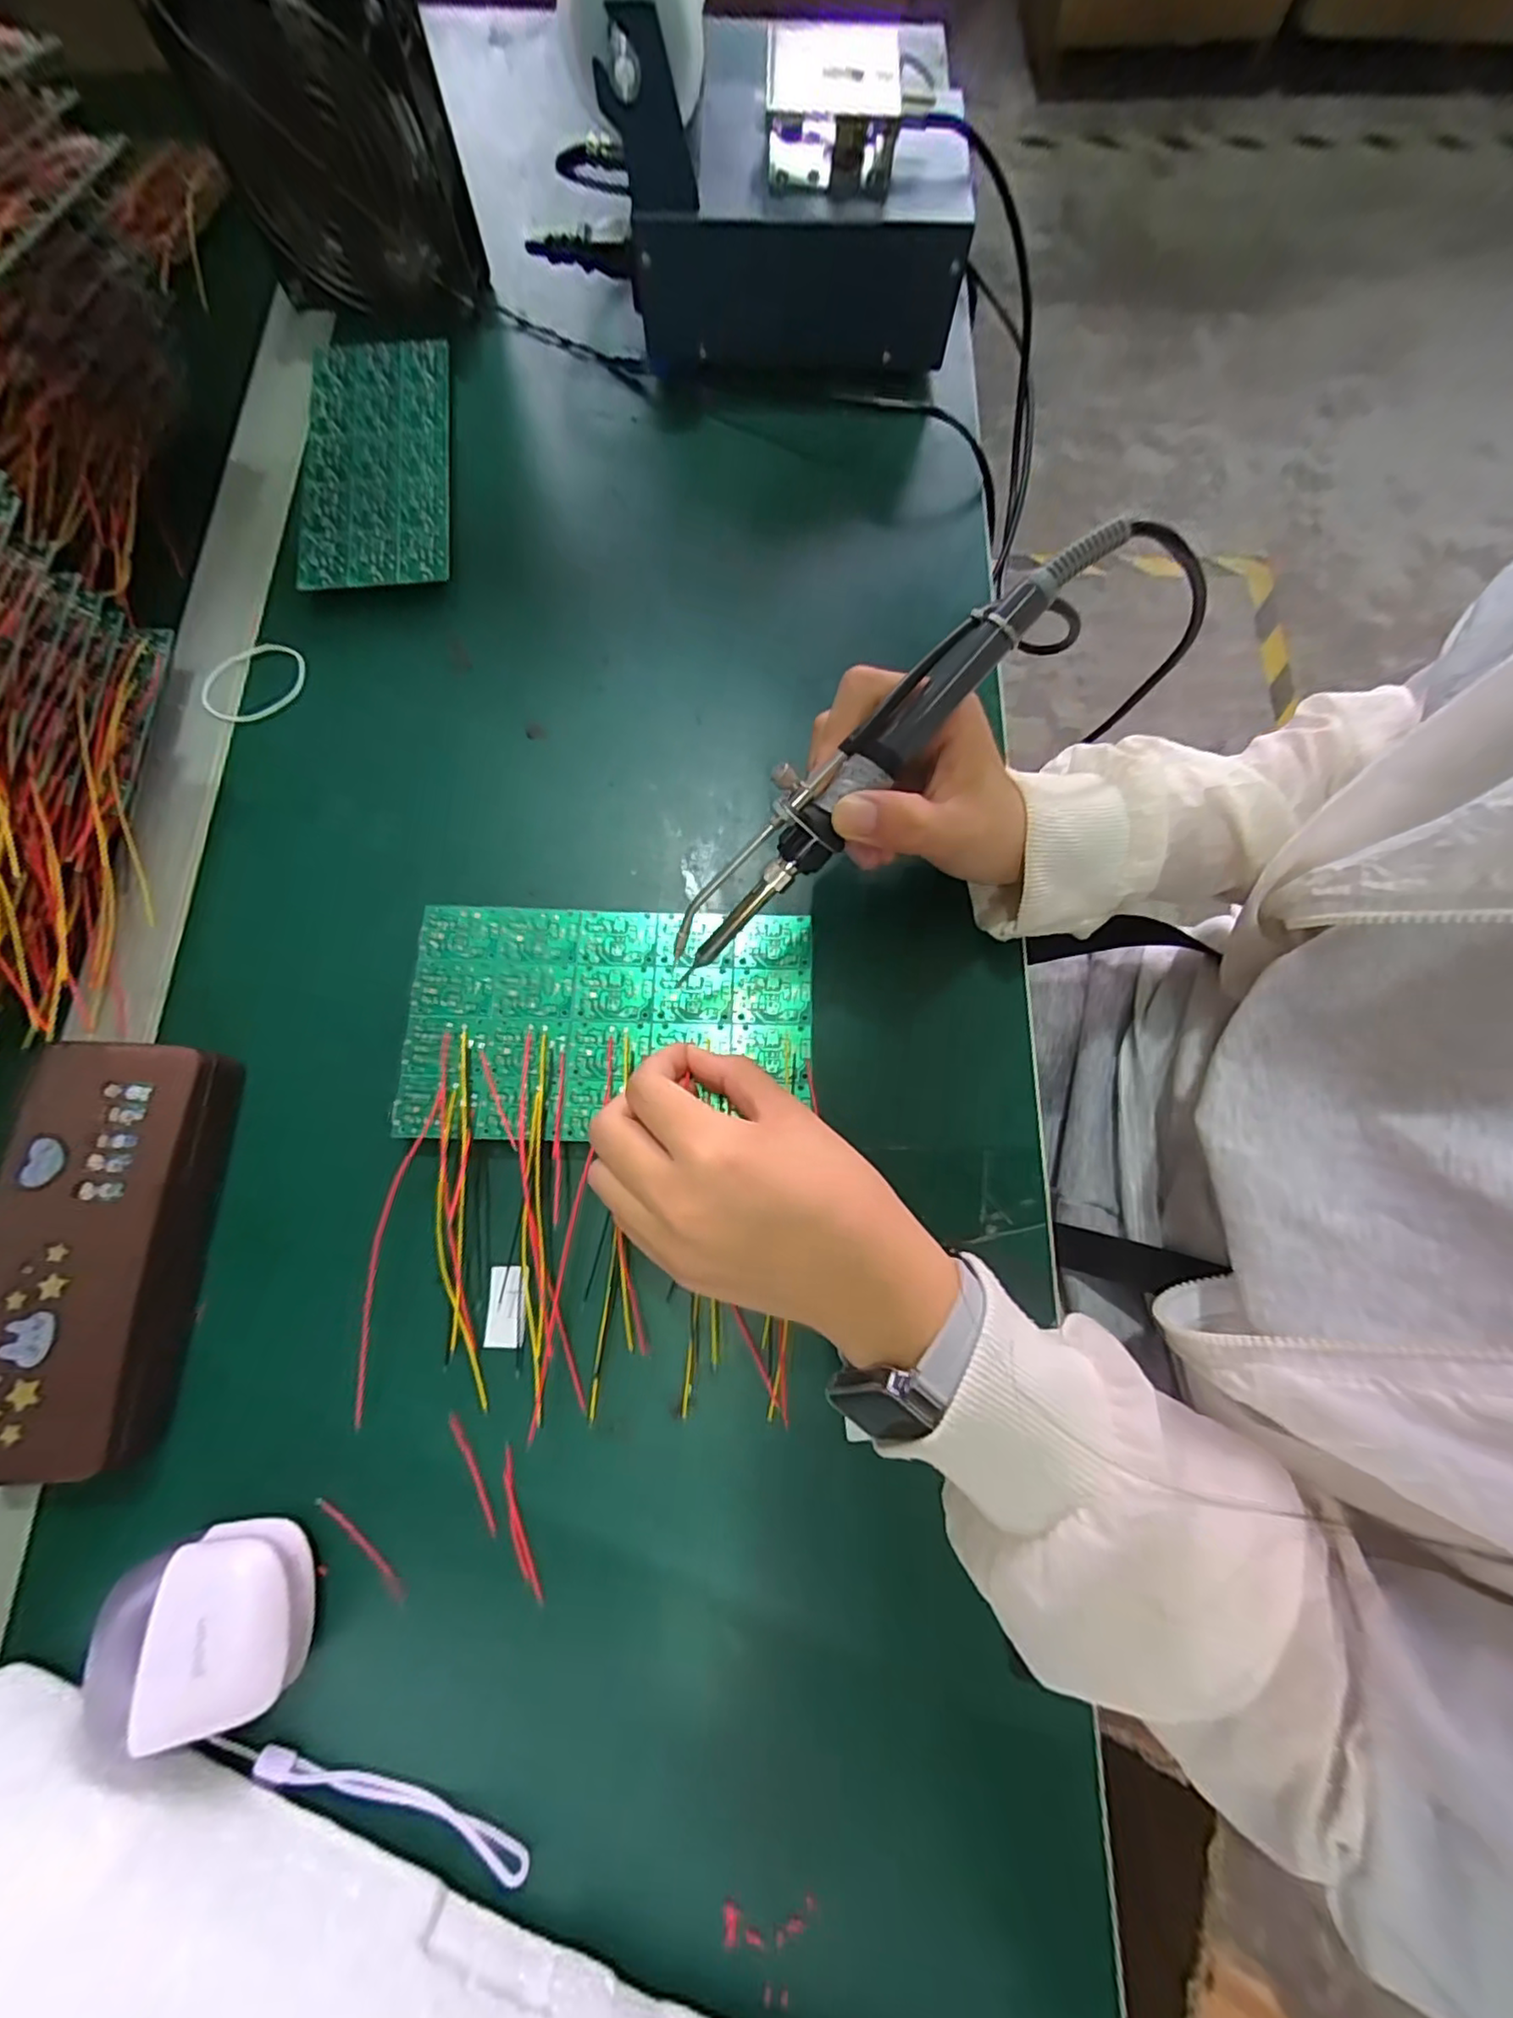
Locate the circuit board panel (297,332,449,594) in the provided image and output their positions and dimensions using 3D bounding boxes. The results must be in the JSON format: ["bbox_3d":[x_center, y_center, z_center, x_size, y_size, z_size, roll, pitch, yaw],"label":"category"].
[{"bbox_3d":[-0.208,-0.302,0.362,0.076,0.004,0.164,-4,78,-1],"label":"circuit board panel"}]

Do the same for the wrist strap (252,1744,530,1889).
[{"bbox_3d":[-0.125,0.275,0.227,0.098,0.013,0.010,16,76,5],"label":"wrist strap"}]

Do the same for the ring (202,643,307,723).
[{"bbox_3d":[-0.257,-0.166,0.337,0.050,0.007,0.039,-17,75,-4],"label":"ring"}]

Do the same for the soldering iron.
[{"bbox_3d":[0.039,-0.088,0.232,0.201,0.028,0.027,-44,81,15],"label":"soldering iron"}]

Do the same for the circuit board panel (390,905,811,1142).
[{"bbox_3d":[-0.064,0.005,0.287,0.172,0.010,0.101,1,79,1],"label":"circuit board panel"}]

